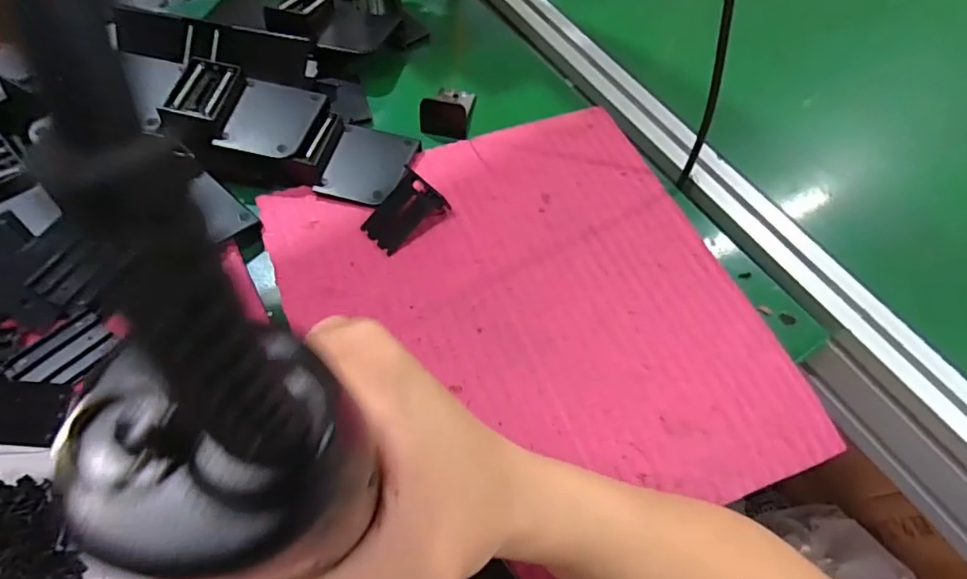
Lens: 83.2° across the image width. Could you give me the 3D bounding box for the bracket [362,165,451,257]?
[{"bbox_3d":[-0.058,-0.058,0.395,0.032,0.026,0.058,40,65,19],"label":"bracket"}]

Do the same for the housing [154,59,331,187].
[{"bbox_3d":[-0.177,-0.124,0.414,0.103,0.044,0.081,4,59,-1],"label":"housing"}]

